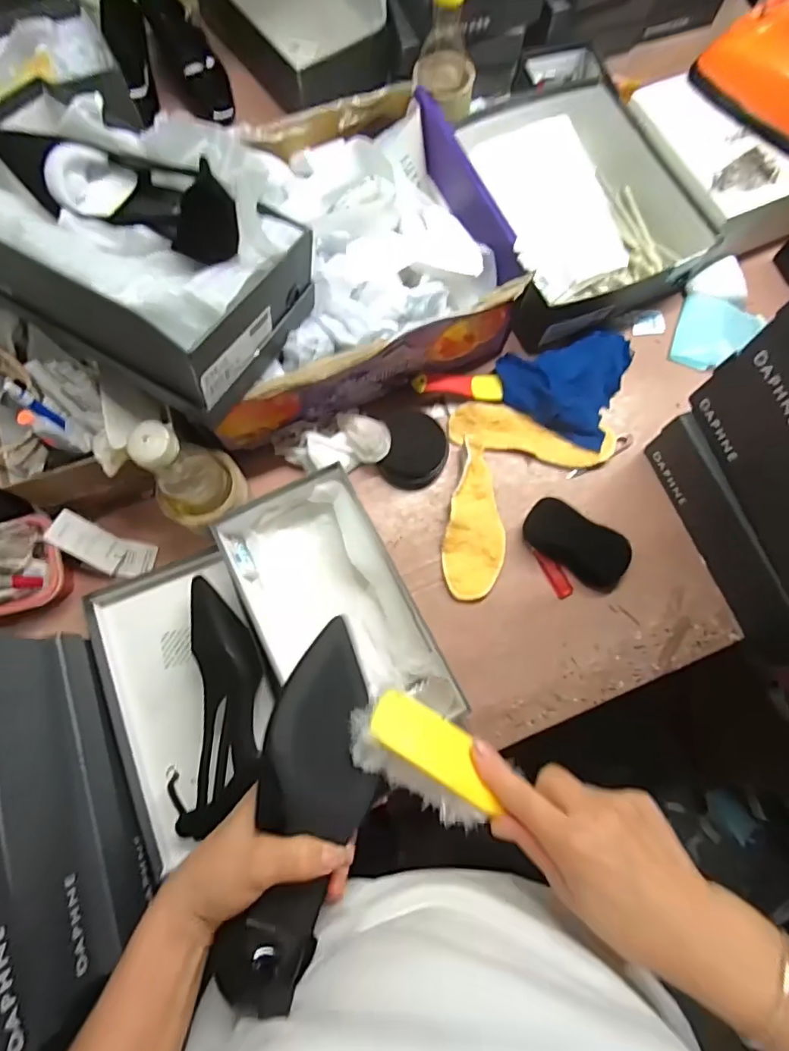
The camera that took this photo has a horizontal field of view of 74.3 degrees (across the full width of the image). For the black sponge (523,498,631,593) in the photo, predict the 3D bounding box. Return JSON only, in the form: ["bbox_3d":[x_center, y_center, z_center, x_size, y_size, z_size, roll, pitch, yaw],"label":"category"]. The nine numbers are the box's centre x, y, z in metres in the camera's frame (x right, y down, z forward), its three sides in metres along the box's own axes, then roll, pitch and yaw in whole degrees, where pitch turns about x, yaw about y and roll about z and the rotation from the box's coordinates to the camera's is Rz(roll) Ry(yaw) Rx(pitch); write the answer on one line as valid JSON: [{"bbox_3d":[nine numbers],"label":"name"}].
[{"bbox_3d":[0.217,0.022,0.619,0.128,0.033,0.061,36,78,7],"label":"black sponge"}]

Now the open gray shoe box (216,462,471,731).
[{"bbox_3d":[-0.068,0.102,0.578,0.170,0.068,0.297,-27,78,-8],"label":"open gray shoe box"}]

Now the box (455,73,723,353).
[{"bbox_3d":[0.229,-0.435,0.706,0.250,0.077,0.336,-22,78,-7],"label":"box"}]

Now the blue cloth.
[{"bbox_3d":[0.217,-0.198,0.672,0.159,0.033,0.161,21,76,3],"label":"blue cloth"}]

